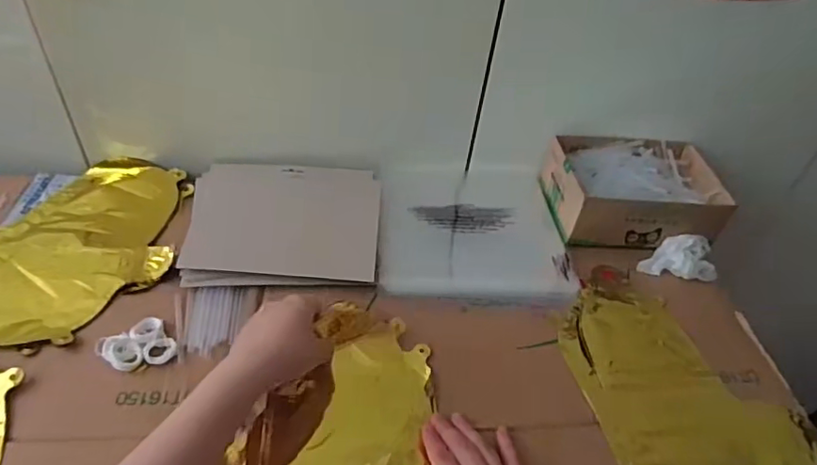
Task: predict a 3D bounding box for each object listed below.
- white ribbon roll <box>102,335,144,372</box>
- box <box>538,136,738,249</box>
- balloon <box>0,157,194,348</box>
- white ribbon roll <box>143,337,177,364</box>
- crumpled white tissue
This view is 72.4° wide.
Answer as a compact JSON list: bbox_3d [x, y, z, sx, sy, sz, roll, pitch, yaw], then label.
[{"bbox_3d":[-0.247,0.102,0.479,0.042,0.008,0.026,30,48,22],"label":"white ribbon roll"},{"bbox_3d":[0.267,-0.049,0.671,0.189,0.070,0.138,1,44,-7],"label":"box"},{"bbox_3d":[-0.443,0.011,0.554,0.392,0.019,0.247,0,44,-8],"label":"balloon"},{"bbox_3d":[-0.216,0.102,0.485,0.027,0.008,0.021,-25,52,-29],"label":"white ribbon roll"},{"bbox_3d":[0.303,0.027,0.627,0.080,0.032,0.047,6,44,-2],"label":"crumpled white tissue"}]

